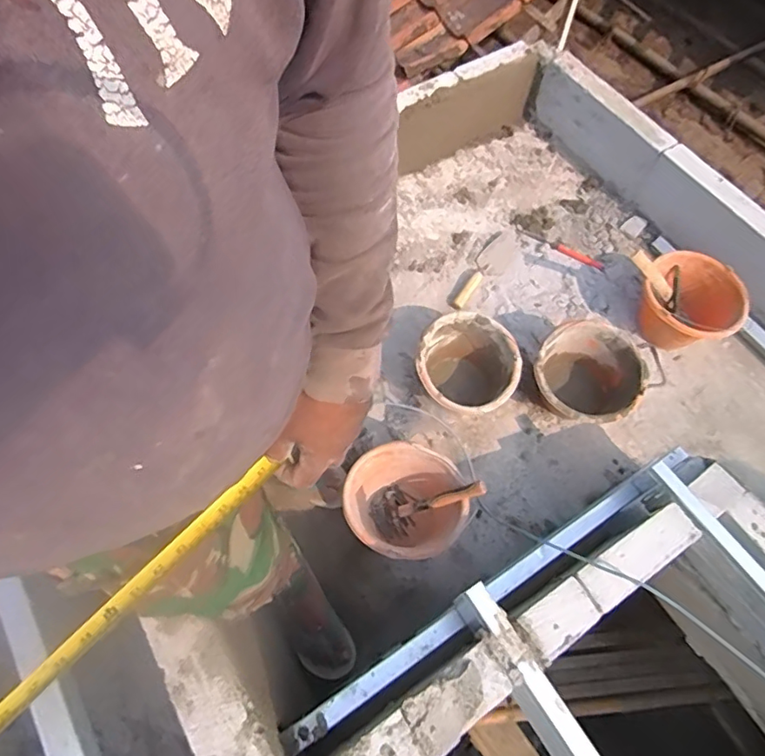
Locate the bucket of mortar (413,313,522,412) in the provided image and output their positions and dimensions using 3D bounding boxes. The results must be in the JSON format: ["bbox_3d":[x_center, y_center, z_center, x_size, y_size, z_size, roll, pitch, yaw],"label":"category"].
[{"bbox_3d":[0.205,-0.006,1.362,0.239,0.175,0.249,0,64,0],"label":"bucket of mortar"}]

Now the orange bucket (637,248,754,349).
[{"bbox_3d":[0.817,-0.194,1.467,0.261,0.164,0.224,42,71,18],"label":"orange bucket"}]

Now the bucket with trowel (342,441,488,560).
[{"bbox_3d":[0.046,0.283,1.206,0.252,0.219,0.237,0,64,0],"label":"bucket with trowel"}]

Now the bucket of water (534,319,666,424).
[{"bbox_3d":[0.490,0.012,1.331,0.240,0.196,0.247,0,64,0],"label":"bucket of water"}]

